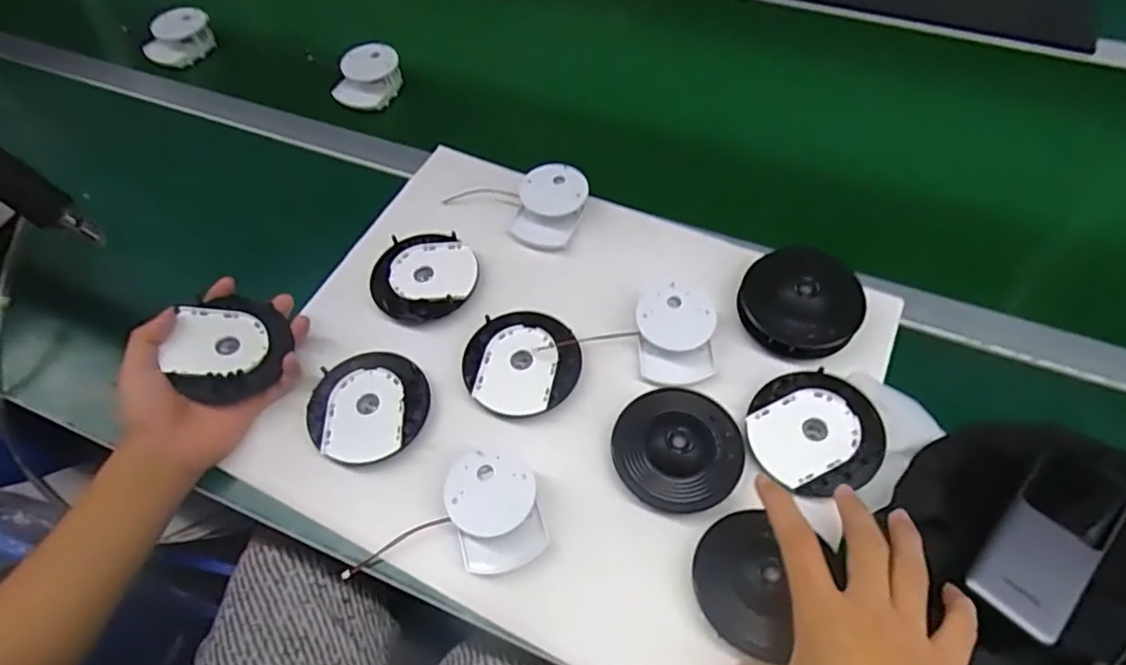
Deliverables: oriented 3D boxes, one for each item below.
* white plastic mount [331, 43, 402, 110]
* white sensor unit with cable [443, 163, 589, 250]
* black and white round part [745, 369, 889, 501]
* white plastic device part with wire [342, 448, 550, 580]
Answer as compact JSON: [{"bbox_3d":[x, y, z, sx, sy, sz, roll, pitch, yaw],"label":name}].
[{"bbox_3d":[-0.228,-0.293,0.717,0.051,0.055,0.078,36,66,23],"label":"white plastic mount"},{"bbox_3d":[-0.044,-0.137,0.595,0.137,0.037,0.080,25,63,17],"label":"white sensor unit with cable"},{"bbox_3d":[0.189,0.073,0.459,0.095,0.012,0.091,-13,58,-5],"label":"black and white round part"},{"bbox_3d":[-0.082,0.142,0.432,0.139,0.035,0.080,-24,60,-11],"label":"white plastic device part with wire"}]

